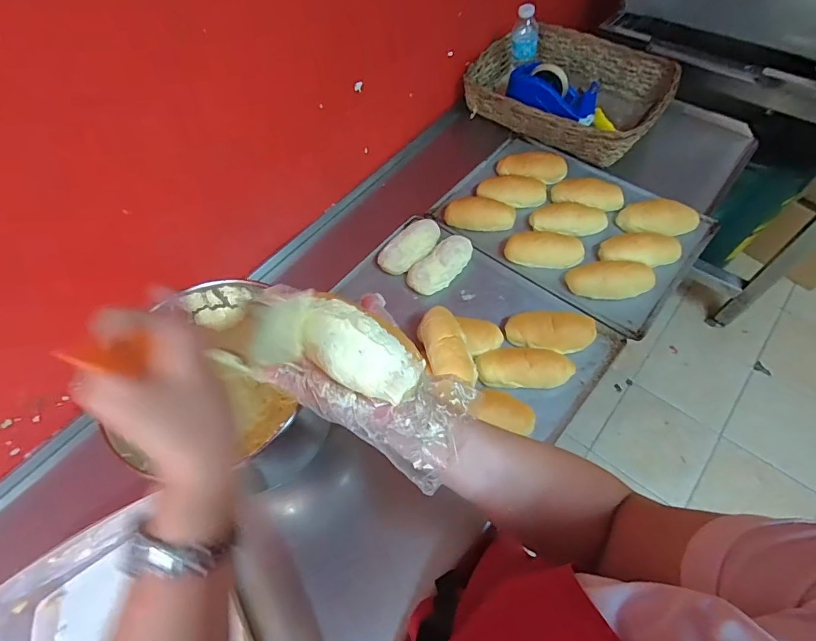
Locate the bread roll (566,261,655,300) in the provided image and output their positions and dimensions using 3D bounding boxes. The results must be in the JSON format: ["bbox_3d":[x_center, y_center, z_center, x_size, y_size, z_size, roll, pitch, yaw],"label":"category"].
[{"bbox_3d":[0.344,-0.067,0.730,0.137,0.036,0.065,4,60,6],"label":"bread roll"}]

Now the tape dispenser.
[{"bbox_3d":[0.298,-0.477,0.907,0.187,0.073,0.083,33,67,21],"label":"tape dispenser"}]

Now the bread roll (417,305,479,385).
[{"bbox_3d":[0.060,0.042,0.656,0.067,0.049,0.132,-21,60,-9],"label":"bread roll"}]

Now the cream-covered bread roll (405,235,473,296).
[{"bbox_3d":[0.059,-0.102,0.781,0.071,0.040,0.129,37,68,22],"label":"cream-covered bread roll"}]

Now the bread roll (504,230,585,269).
[{"bbox_3d":[0.245,-0.128,0.780,0.134,0.036,0.056,8,60,9],"label":"bread roll"}]

